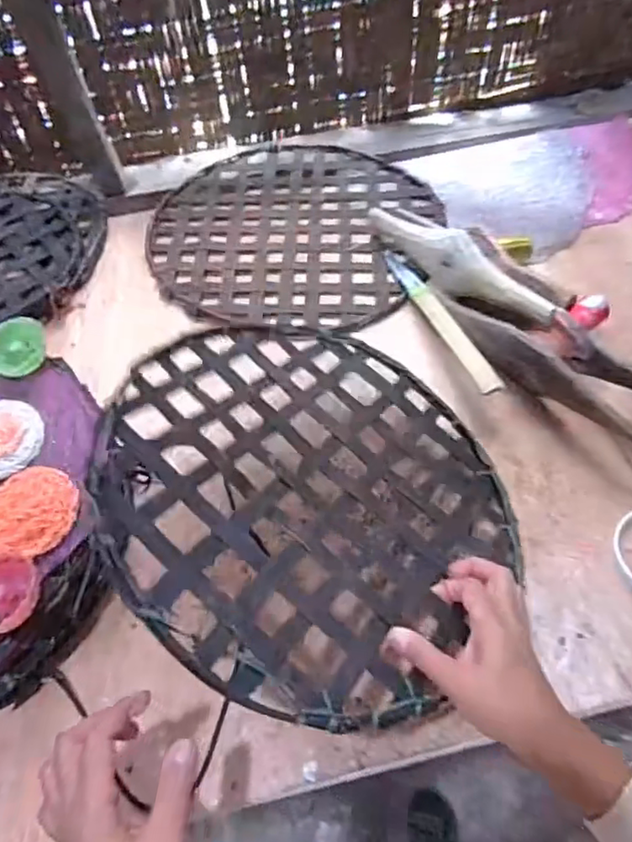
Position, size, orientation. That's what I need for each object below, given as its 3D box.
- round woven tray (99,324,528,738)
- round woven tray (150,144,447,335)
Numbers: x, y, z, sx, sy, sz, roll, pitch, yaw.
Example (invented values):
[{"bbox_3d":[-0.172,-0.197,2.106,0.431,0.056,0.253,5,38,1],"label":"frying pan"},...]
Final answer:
[{"bbox_3d":[0.001,0.048,0.490,0.317,0.014,0.344,16,47,-17],"label":"round woven tray"},{"bbox_3d":[-0.042,-0.261,0.814,0.369,0.010,0.359,-2,54,3],"label":"round woven tray"}]

